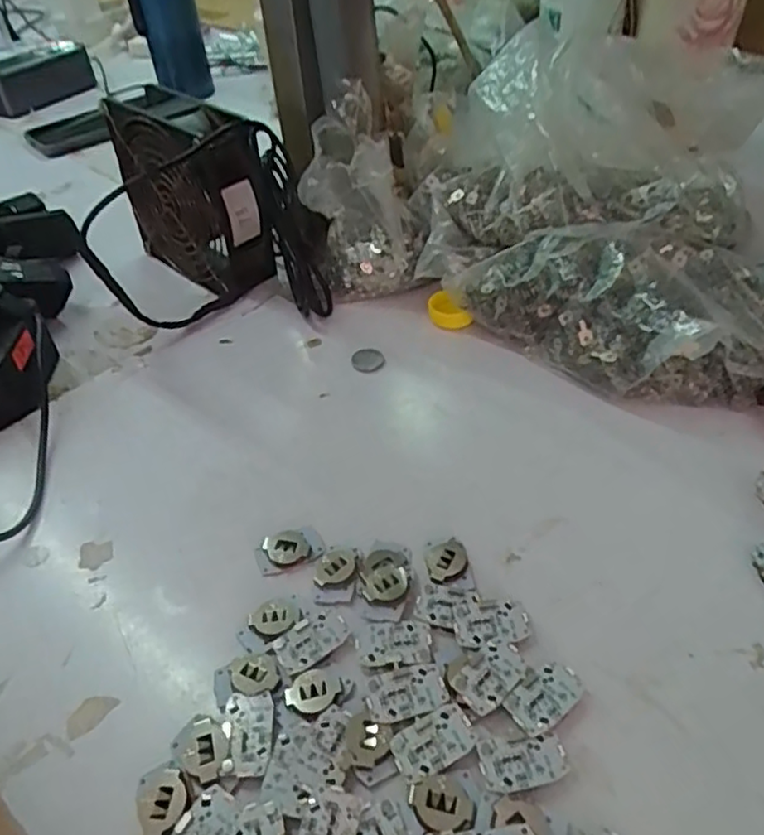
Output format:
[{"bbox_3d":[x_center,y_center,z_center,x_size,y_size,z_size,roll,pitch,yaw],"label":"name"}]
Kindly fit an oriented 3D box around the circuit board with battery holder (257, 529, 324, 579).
[{"bbox_3d":[-0.041,0.059,0.292,0.029,0.005,0.018,-14,44,-10],"label":"circuit board with battery holder"}]

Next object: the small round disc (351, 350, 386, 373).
[{"bbox_3d":[-0.008,-0.034,0.392,0.019,0.004,0.019,-8,44,-4],"label":"small round disc"}]

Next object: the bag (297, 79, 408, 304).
[{"bbox_3d":[-0.018,-0.137,0.411,0.061,0.125,0.047,-10,17,-6],"label":"bag"}]

